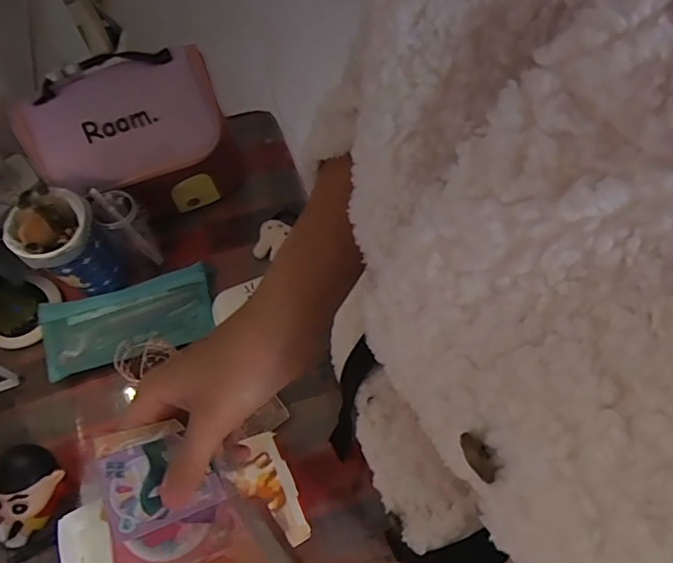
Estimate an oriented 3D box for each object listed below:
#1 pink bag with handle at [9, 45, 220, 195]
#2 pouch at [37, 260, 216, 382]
[{"bbox_3d":[-0.261,-0.208,0.624,0.222,0.086,0.148,-20,65,-9],"label":"pink bag with handle"},{"bbox_3d":[-0.260,0.046,0.647,0.199,0.028,0.094,-18,65,-9],"label":"pouch"}]

